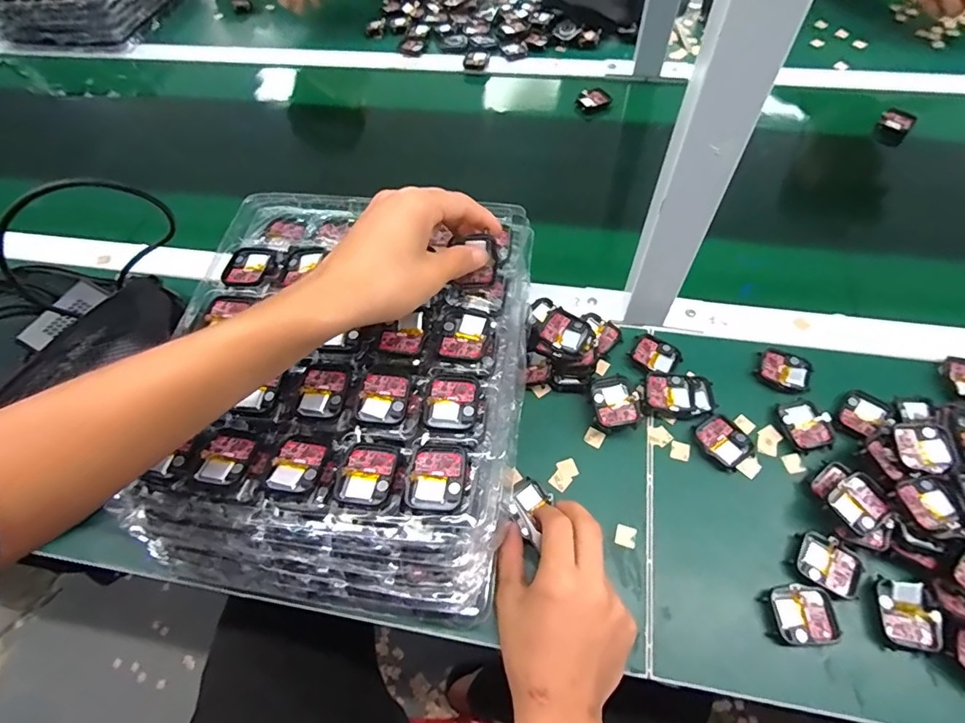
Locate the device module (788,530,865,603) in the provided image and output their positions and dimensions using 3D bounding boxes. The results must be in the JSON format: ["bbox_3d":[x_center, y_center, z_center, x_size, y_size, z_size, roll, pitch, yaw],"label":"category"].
[{"bbox_3d":[0.261,0.154,0.367,0.047,0.010,0.040,28,65,18],"label":"device module"}]

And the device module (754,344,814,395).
[{"bbox_3d":[0.280,0.007,0.450,0.044,0.004,0.044,26,64,17],"label":"device module"}]

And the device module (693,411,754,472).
[{"bbox_3d":[0.209,0.070,0.421,0.036,0.011,0.043,-34,63,-16],"label":"device module"}]

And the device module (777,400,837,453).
[{"bbox_3d":[0.283,0.055,0.422,0.037,0.009,0.043,-14,60,-5],"label":"device module"}]

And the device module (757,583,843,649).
[{"bbox_3d":[0.231,0.185,0.353,0.046,0.012,0.039,-6,59,0],"label":"device module"}]

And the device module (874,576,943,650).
[{"bbox_3d":[0.305,0.181,0.348,0.036,0.011,0.045,7,60,7],"label":"device module"}]

